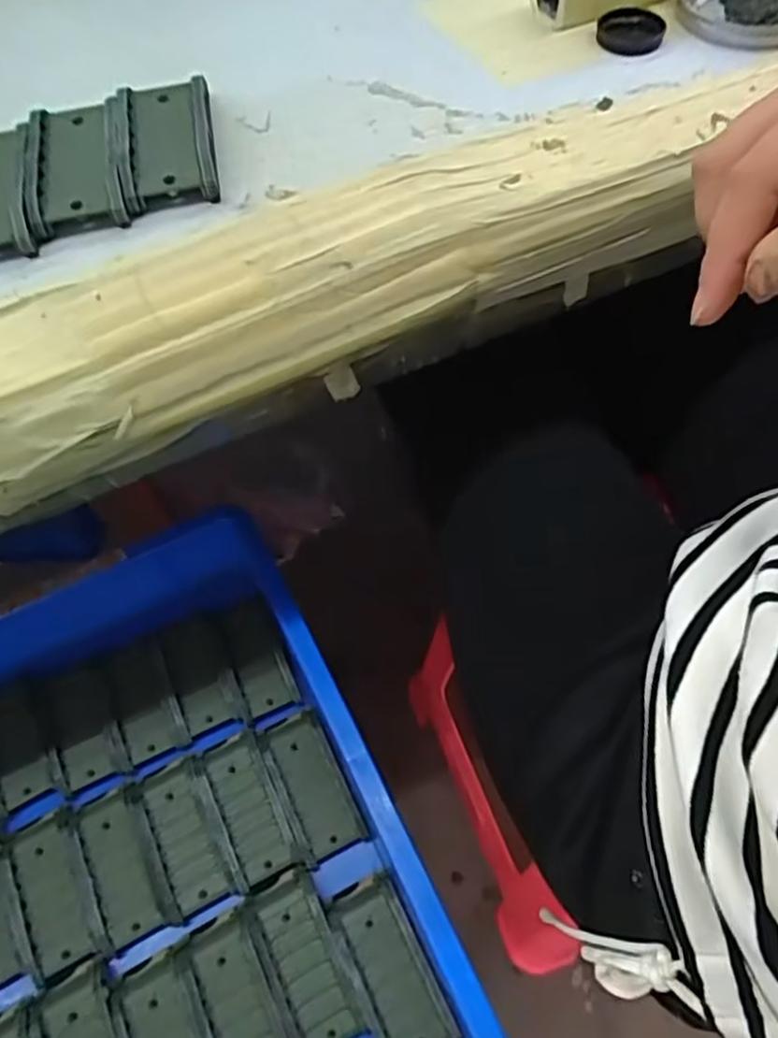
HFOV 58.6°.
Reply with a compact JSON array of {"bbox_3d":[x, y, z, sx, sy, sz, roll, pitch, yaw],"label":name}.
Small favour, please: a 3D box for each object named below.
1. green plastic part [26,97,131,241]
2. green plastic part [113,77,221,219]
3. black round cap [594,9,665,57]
[{"bbox_3d":[-0.150,-0.172,0.336,0.042,0.018,0.079,-12,60,-3],"label":"green plastic part"},{"bbox_3d":[-0.108,-0.185,0.341,0.044,0.019,0.077,-12,60,-3],"label":"green plastic part"},{"bbox_3d":[0.133,-0.268,0.382,0.035,0.007,0.036,-2,60,3],"label":"black round cap"}]

